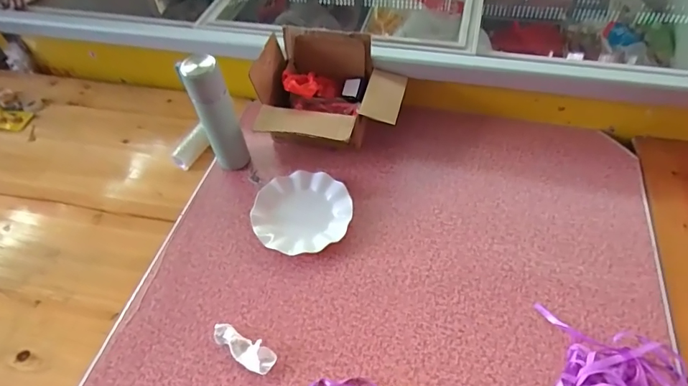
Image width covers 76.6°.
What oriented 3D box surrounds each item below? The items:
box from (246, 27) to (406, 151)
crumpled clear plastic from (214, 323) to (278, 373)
[{"bbox_3d":[-0.027,-0.181,0.888,0.277,0.185,0.223,8,52,11],"label":"box"},{"bbox_3d":[-0.155,0.240,0.676,0.110,0.026,0.041,30,59,25],"label":"crumpled clear plastic"}]

